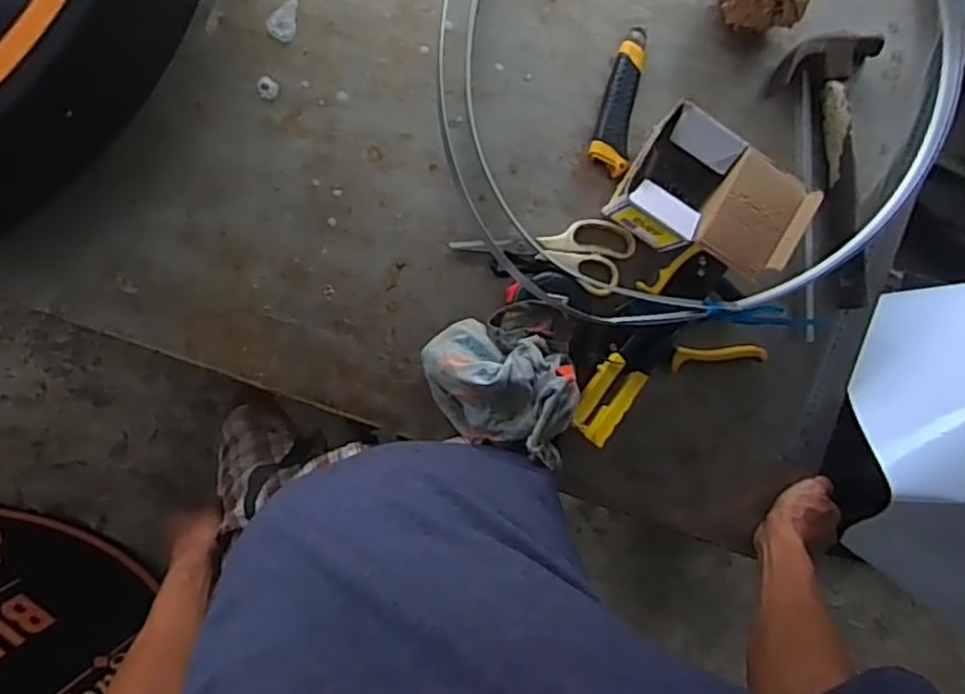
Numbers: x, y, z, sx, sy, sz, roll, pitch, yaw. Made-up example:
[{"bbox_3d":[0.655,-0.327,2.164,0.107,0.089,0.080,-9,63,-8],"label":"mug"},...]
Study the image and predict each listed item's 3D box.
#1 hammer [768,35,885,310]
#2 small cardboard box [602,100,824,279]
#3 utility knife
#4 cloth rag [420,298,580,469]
[{"bbox_3d":[0.369,-0.188,0.726,0.106,0.026,0.284,2,92,-7],"label":"hammer"},{"bbox_3d":[0.225,-0.145,0.681,0.170,0.081,0.115,31,88,-7],"label":"small cardboard box"},{"bbox_3d":[0.143,-0.257,0.705,0.039,0.018,0.152,11,90,-7],"label":"utility knife"},{"bbox_3d":[0.013,0.032,0.657,0.140,0.093,0.155,4,91,-7],"label":"cloth rag"}]

